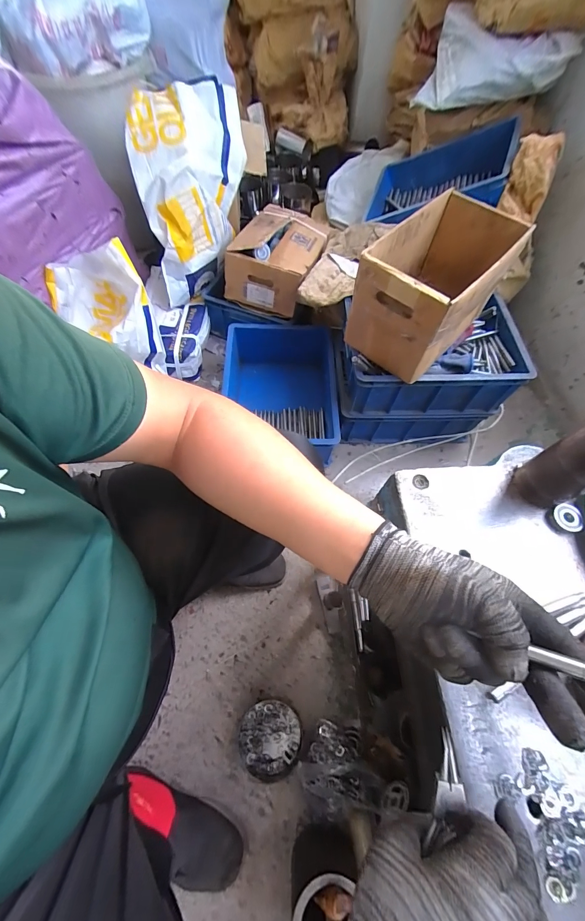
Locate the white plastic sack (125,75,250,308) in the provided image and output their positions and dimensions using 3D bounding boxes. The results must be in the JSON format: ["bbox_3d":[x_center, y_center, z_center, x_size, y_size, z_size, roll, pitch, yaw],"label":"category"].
[{"bbox_3d":[-0.263,-0.719,0.926,0.273,0.348,0.330,-8,65,-6],"label":"white plastic sack"}]

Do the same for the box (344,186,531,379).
[{"bbox_3d":[0.291,-0.357,0.698,0.194,0.200,0.313,42,70,16],"label":"box"}]

